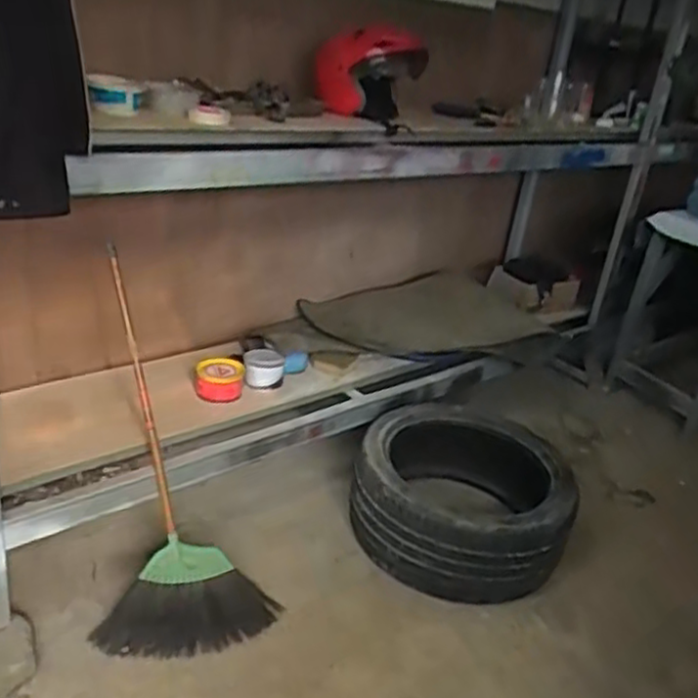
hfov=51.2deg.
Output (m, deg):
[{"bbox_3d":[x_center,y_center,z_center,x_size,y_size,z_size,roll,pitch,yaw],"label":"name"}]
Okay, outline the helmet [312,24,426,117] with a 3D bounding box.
[{"bbox_3d":[0.054,-0.664,1.749,0.243,0.201,0.186,8,28,4],"label":"helmet"}]

